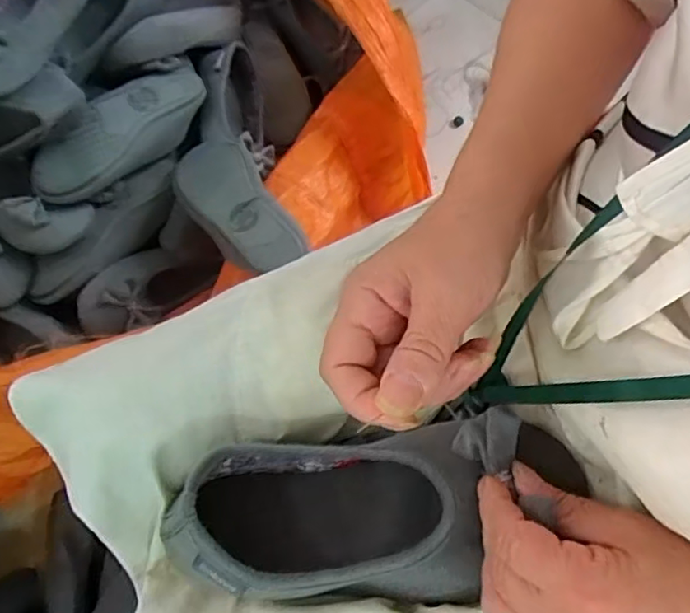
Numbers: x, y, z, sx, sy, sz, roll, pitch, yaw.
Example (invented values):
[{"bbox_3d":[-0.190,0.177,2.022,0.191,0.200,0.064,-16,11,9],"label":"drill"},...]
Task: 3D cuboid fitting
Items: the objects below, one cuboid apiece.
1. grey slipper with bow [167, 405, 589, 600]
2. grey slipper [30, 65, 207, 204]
[{"bbox_3d":[0.009,0.116,0.323,0.224,0.069,0.091,-11,69,7],"label":"grey slipper with bow"},{"bbox_3d":[-0.275,-0.221,0.733,0.094,0.039,0.250,44,68,-8],"label":"grey slipper"}]

